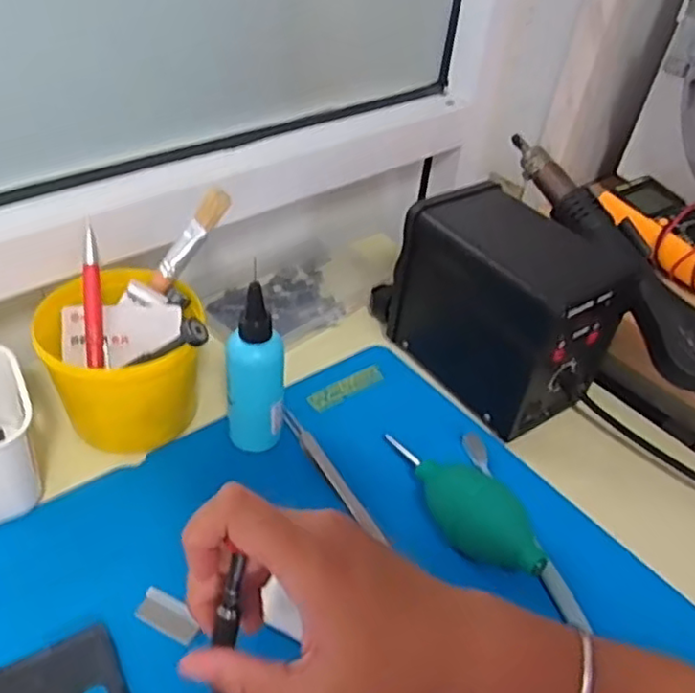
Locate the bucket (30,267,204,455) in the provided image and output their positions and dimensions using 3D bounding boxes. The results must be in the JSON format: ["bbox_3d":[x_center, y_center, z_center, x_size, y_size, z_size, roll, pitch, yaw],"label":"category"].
[{"bbox_3d":[-0.157,0.009,0.469,0.110,0.087,0.102,5,41,-4],"label":"bucket"}]

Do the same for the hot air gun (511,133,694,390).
[{"bbox_3d":[0.208,-0.070,0.512,0.040,0.037,0.249,-21,69,-28],"label":"hot air gun"}]

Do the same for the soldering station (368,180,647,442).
[{"bbox_3d":[0.127,-0.047,0.545,0.133,0.130,0.186,-21,48,-30],"label":"soldering station"}]

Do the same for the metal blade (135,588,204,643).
[{"bbox_3d":[-0.104,0.157,0.384,0.040,0.004,0.019,21,54,17],"label":"metal blade"}]

